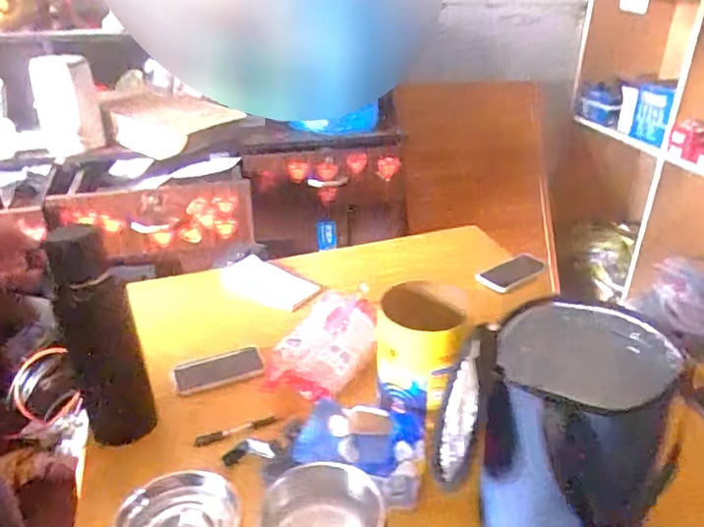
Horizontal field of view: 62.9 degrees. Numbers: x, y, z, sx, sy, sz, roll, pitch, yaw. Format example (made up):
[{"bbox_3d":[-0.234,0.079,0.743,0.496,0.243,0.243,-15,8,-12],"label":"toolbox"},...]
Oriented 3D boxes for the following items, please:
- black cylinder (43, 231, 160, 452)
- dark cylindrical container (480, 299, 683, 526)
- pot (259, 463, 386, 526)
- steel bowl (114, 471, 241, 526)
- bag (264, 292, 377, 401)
[{"bbox_3d":[-0.335,0.115,0.776,0.083,0.335,0.079,-18,34,-27],"label":"black cylinder"},{"bbox_3d":[0.240,0.206,0.649,0.160,0.260,0.175,-1,30,0],"label":"dark cylindrical container"},{"bbox_3d":[-0.035,0.311,0.660,0.134,0.087,0.138,-1,30,0],"label":"pot"},{"bbox_3d":[-0.215,0.317,0.707,0.148,0.038,0.127,-12,31,-18],"label":"steel bowl"},{"bbox_3d":[-0.038,0.134,0.989,0.140,0.071,0.227,8,31,15],"label":"bag"}]

